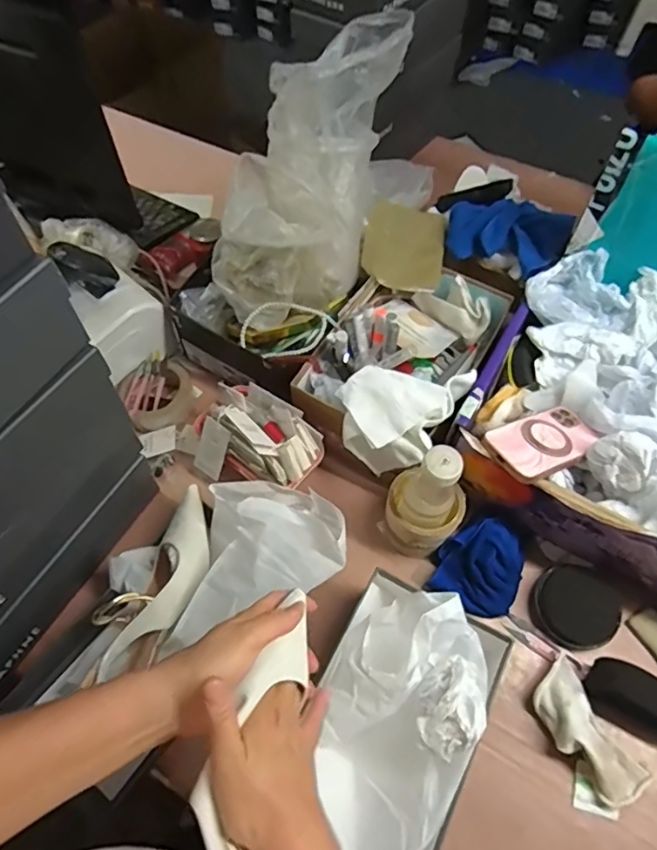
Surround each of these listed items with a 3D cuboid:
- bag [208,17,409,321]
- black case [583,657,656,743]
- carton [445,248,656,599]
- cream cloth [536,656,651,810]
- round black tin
[{"bbox_3d":[-0.025,-0.324,0.701,0.176,0.193,0.394,29,103,16],"label":"bag"},{"bbox_3d":[0.338,0.298,0.573,0.121,0.045,0.054,23,62,13],"label":"black case"},{"bbox_3d":[0.371,0.004,0.633,0.382,0.170,0.295,28,63,15],"label":"carton"},{"bbox_3d":[0.268,0.321,0.568,0.071,0.040,0.139,-26,63,-15],"label":"cream cloth"},{"bbox_3d":[0.284,0.212,0.628,0.090,0.039,0.083,0,59,0],"label":"round black tin"}]

